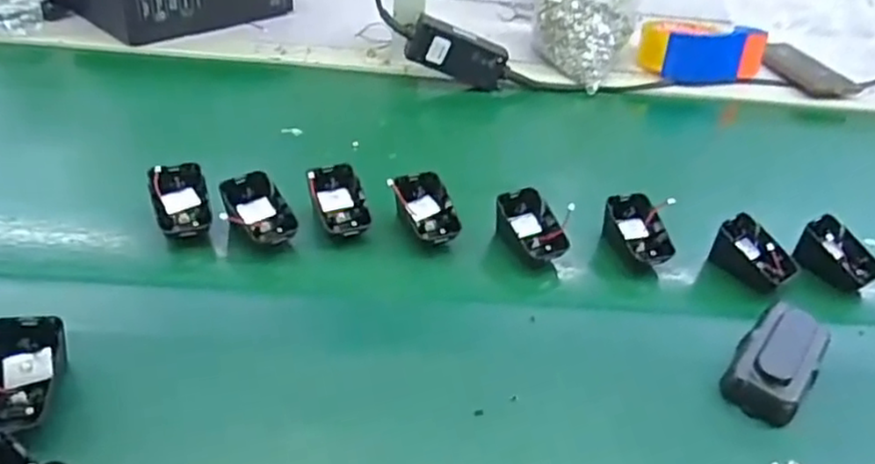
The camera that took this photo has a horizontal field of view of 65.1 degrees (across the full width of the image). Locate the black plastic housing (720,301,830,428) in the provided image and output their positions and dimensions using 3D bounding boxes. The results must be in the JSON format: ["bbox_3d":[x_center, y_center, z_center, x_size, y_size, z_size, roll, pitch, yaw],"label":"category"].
[{"bbox_3d":[0.247,0.090,0.495,0.051,0.034,0.100,31,44,27],"label":"black plastic housing"}]

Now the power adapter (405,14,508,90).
[{"bbox_3d":[0.024,-0.205,0.795,0.114,0.052,0.025,19,34,-17],"label":"power adapter"}]

